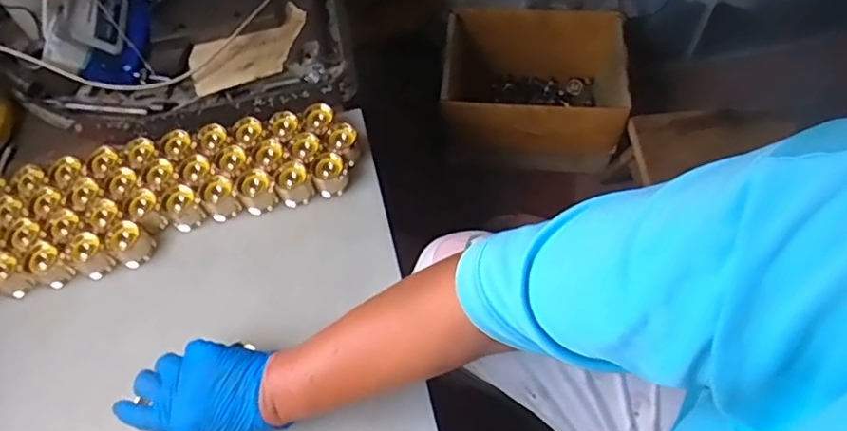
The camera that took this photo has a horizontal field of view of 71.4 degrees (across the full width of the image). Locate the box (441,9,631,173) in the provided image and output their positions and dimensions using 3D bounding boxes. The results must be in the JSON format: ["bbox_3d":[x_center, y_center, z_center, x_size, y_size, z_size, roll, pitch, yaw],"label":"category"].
[{"bbox_3d":[0.204,-0.223,1.140,0.332,0.213,0.255,9,62,9],"label":"box"}]

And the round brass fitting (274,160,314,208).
[{"bbox_3d":[-0.149,-0.036,0.678,0.040,0.032,0.042,-2,61,3],"label":"round brass fitting"}]

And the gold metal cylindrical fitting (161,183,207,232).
[{"bbox_3d":[-0.272,-0.008,0.671,0.036,0.043,0.039,-2,61,3],"label":"gold metal cylindrical fitting"}]

